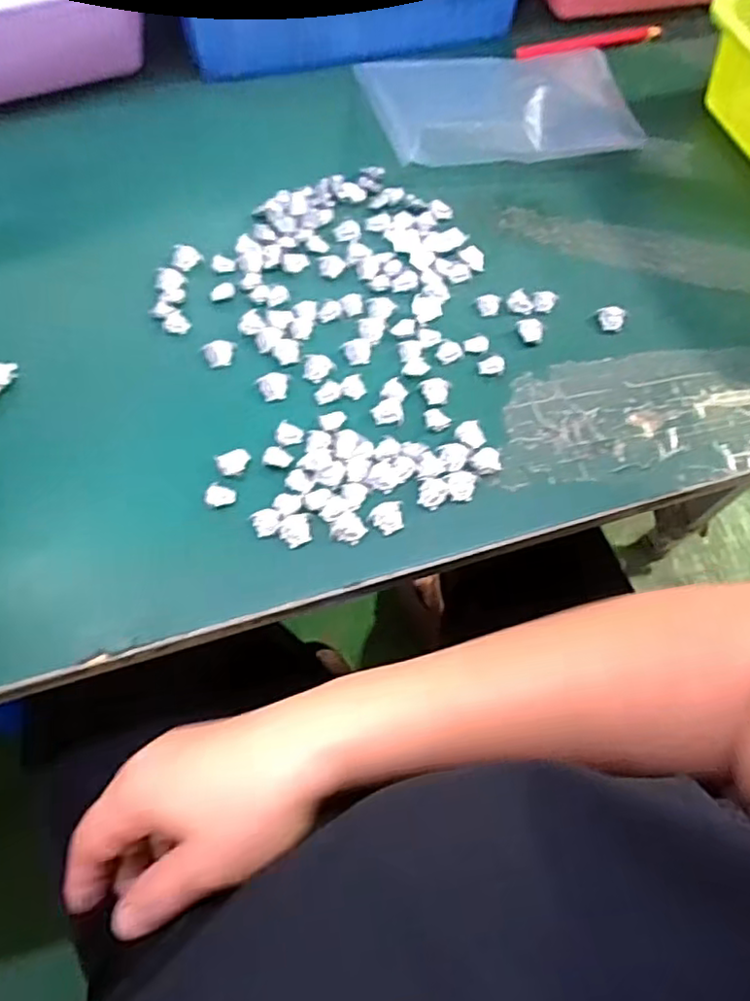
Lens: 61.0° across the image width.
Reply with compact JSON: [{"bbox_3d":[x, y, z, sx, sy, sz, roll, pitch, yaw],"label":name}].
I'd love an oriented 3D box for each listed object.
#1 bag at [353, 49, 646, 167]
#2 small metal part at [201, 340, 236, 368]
[{"bbox_3d":[0.096,-0.313,0.496,0.190,0.027,0.143,-11,66,-8],"label":"bag"},{"bbox_3d":[-0.095,-0.090,0.391,0.019,0.006,0.017,-7,65,-6],"label":"small metal part"}]

